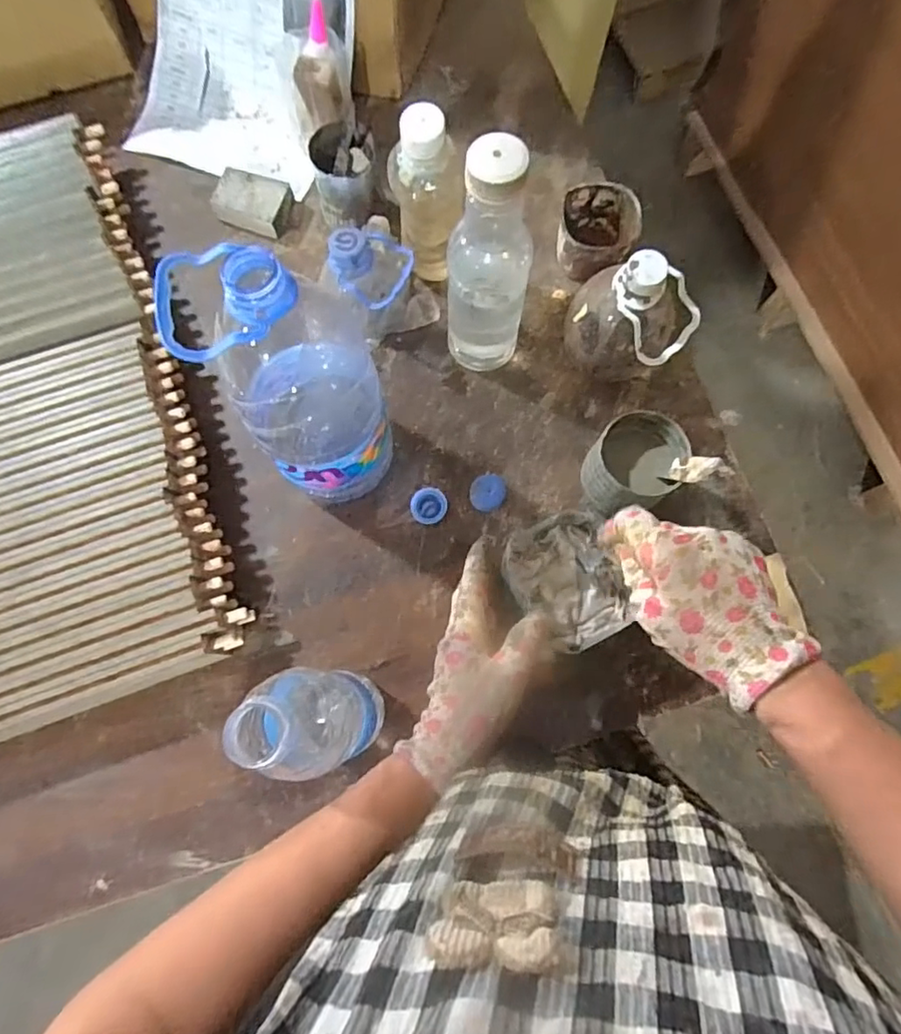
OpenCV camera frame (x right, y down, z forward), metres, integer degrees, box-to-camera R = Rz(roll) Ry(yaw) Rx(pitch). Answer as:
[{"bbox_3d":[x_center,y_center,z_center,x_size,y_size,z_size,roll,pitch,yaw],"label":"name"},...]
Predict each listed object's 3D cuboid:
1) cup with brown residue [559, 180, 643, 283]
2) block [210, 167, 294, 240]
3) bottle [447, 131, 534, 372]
[{"bbox_3d":[0.141,-0.272,0.561,0.074,0.047,0.088,11,76,4],"label":"cup with brown residue"},{"bbox_3d":[-0.197,-0.313,0.578,0.068,0.020,0.057,15,76,5],"label":"block"},{"bbox_3d":[0.030,-0.190,0.455,0.062,0.208,0.059,0,75,1],"label":"bottle"}]

